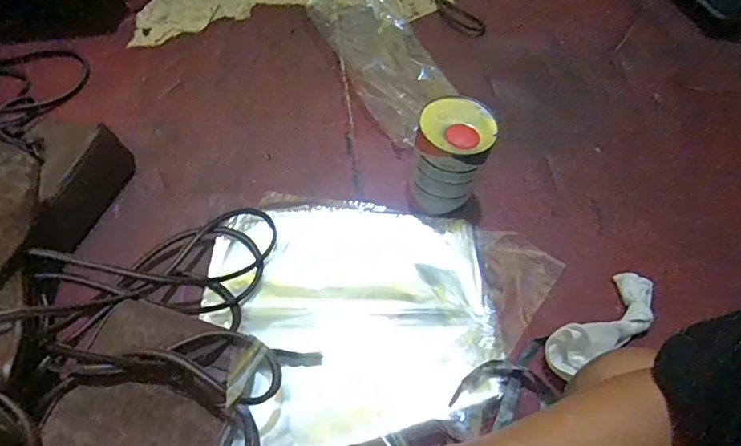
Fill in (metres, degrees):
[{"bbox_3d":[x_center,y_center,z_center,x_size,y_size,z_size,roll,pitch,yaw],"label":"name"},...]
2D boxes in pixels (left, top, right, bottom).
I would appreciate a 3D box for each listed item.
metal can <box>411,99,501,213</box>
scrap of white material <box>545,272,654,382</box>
[{"bbox_3d":[0.107,-0.083,0.667,0.096,0.143,0.094,2,57,-3],"label":"metal can"},{"bbox_3d":[0.293,0.116,0.602,0.198,0.053,0.067,-23,61,-31],"label":"scrap of white material"}]

